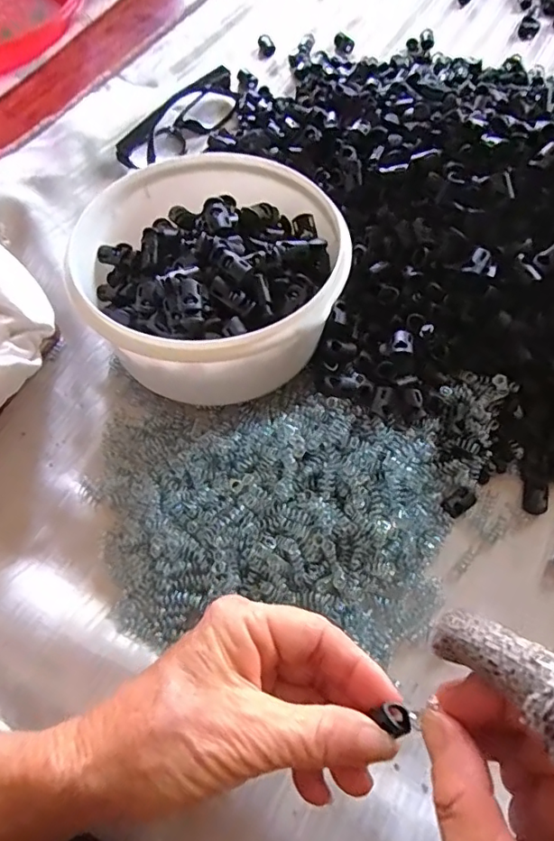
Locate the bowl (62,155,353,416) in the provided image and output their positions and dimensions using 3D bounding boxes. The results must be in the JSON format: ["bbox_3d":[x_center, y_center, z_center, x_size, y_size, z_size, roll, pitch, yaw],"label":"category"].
[{"bbox_3d":[-0.047,-0.094,0.343,0.161,0.087,0.177,1,64,-2],"label":"bowl"}]

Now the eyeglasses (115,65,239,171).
[{"bbox_3d":[-0.080,-0.257,0.448,0.040,0.029,0.138,32,67,12],"label":"eyeglasses"}]

